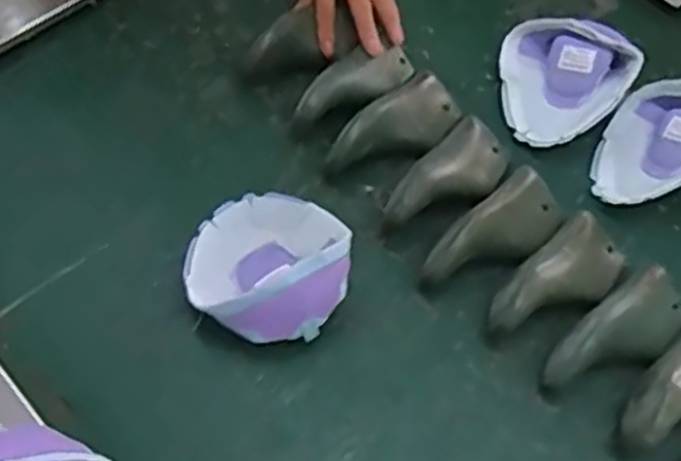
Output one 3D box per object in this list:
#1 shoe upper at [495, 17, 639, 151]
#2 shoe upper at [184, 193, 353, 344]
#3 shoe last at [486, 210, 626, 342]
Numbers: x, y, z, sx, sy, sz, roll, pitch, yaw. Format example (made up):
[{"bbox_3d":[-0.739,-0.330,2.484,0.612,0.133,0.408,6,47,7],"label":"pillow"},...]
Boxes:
[{"bbox_3d":[0.222,-0.154,0.789,0.126,0.069,0.131,1,65,-2],"label":"shoe upper"},{"bbox_3d":[-0.064,0.025,0.667,0.145,0.062,0.131,32,68,11],"label":"shoe upper"},{"bbox_3d":[0.195,0.044,0.681,0.157,0.042,0.067,-41,74,-19],"label":"shoe last"}]

